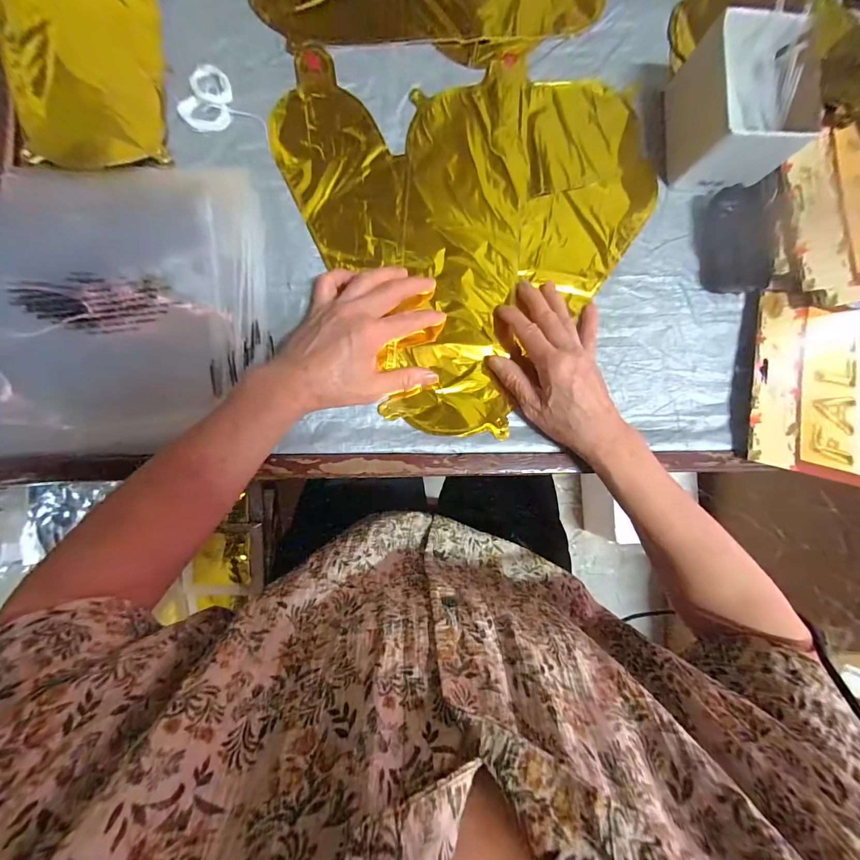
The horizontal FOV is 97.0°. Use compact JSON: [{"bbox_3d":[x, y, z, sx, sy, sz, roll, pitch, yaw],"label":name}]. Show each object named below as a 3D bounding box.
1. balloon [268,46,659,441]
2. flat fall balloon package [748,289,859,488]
[{"bbox_3d":[0.068,-0.220,0.396,0.359,0.014,0.383,-23,89,-8],"label":"balloon"},{"bbox_3d":[0.406,-0.043,0.400,0.150,0.032,0.183,12,84,-6],"label":"flat fall balloon package"}]

